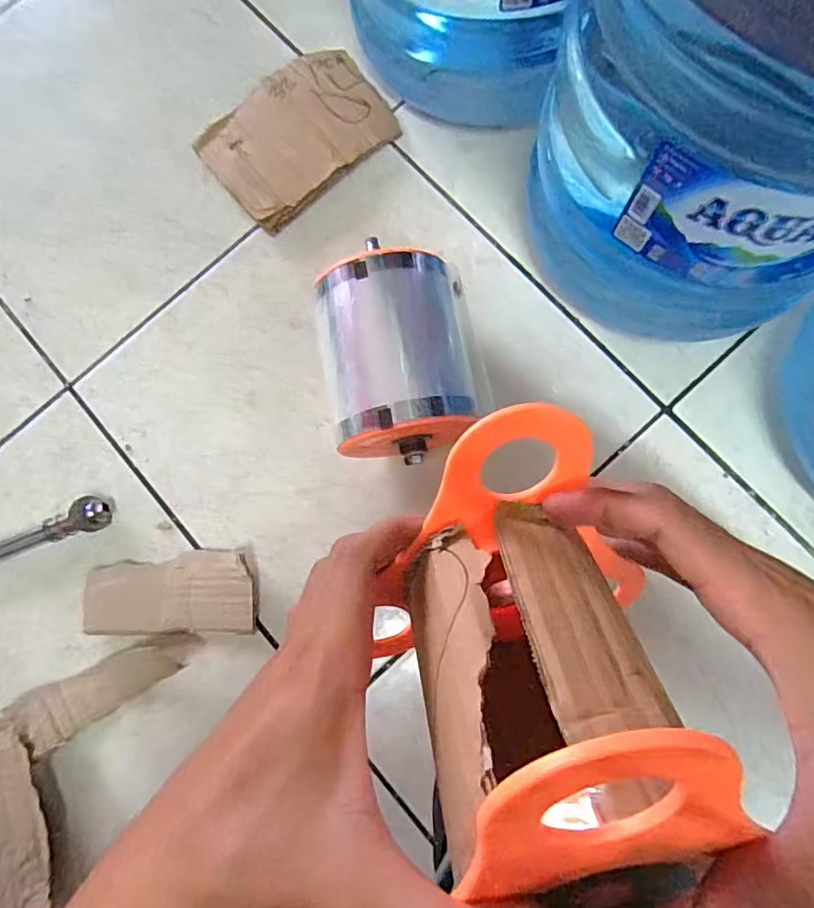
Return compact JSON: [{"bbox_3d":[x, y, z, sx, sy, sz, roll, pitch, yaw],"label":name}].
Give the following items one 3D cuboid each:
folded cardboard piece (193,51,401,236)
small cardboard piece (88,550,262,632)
[{"bbox_3d":[-0.110,-0.323,0.555,0.180,0.019,0.138,-39,81,-2],"label":"folded cardboard piece"},{"bbox_3d":[-0.210,0.124,0.488,0.154,0.020,0.070,-2,81,4],"label":"small cardboard piece"}]

